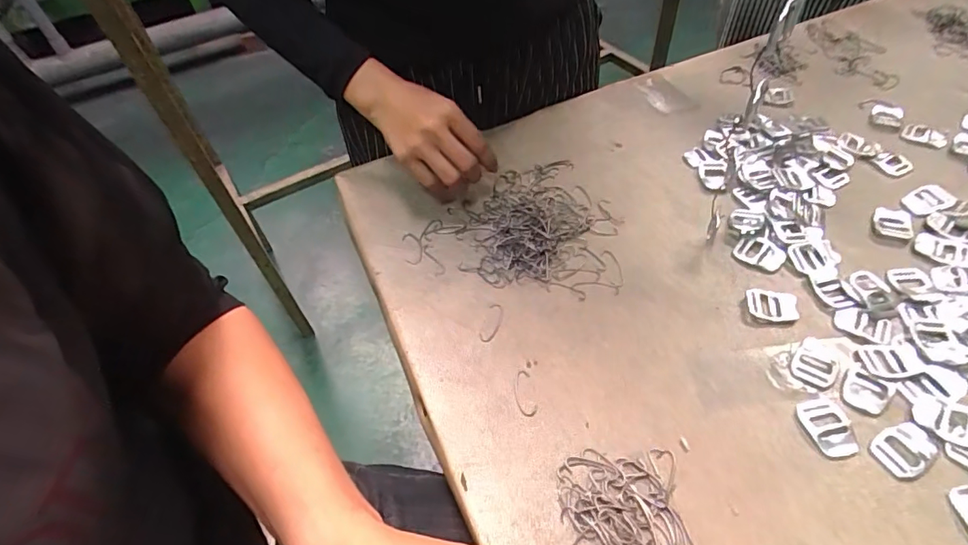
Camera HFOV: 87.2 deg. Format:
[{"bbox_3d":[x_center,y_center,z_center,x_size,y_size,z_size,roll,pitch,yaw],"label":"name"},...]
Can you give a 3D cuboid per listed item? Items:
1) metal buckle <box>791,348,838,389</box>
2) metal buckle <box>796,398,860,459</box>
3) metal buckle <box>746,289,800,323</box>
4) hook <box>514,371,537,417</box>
[{"bbox_3d":[0.239,0.068,0.368,0.027,0.004,0.028,29,58,25],"label":"metal buckle"},{"bbox_3d":[0.231,0.104,0.341,0.029,0.004,0.040,-8,50,-2],"label":"metal buckle"},{"bbox_3d":[0.230,0.026,0.404,0.037,0.005,0.029,8,51,11],"label":"metal buckle"},{"bbox_3d":[0.029,0.089,0.377,0.015,0.004,0.037,-9,50,-3],"label":"hook"}]

